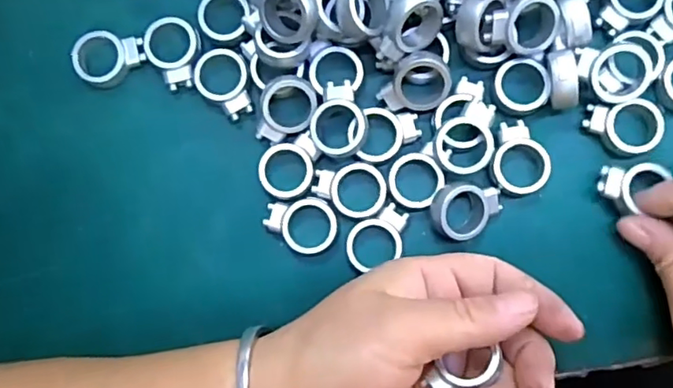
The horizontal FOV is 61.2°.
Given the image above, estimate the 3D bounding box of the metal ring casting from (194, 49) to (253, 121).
[{"bbox_3d":[-0.053,-0.053,0.272,0.025,0.007,0.034,-32,86,0],"label":"metal ring casting"}]

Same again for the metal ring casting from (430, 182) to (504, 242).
[{"bbox_3d":[0.060,0.008,0.261,0.033,0.012,0.024,5,93,-23],"label":"metal ring casting"}]

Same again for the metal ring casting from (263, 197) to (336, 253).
[{"bbox_3d":[-0.017,0.014,0.266,0.033,0.008,0.025,10,87,3],"label":"metal ring casting"}]

